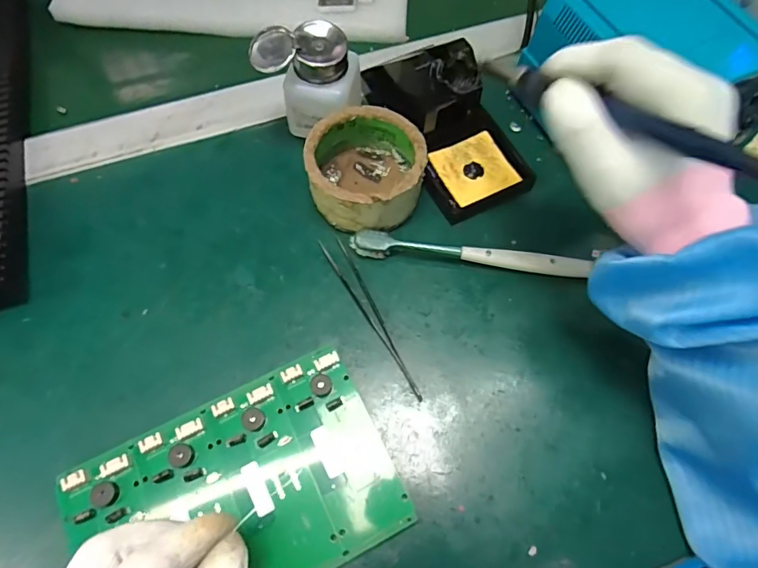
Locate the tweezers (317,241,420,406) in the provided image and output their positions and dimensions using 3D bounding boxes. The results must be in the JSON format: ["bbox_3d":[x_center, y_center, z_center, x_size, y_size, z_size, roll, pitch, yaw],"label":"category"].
[{"bbox_3d":[-0.005,0.021,0.337,0.014,0.004,0.130,-26,69,-11],"label":"tweezers"}]

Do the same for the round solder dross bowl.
[{"bbox_3d":[-0.010,-0.083,0.359,0.081,0.047,0.082,0,67,0],"label":"round solder dross bowl"}]

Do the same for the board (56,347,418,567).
[{"bbox_3d":[-0.082,0.123,0.283,0.177,0.008,0.116,-24,69,-10],"label":"board"}]

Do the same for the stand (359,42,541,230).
[{"bbox_3d":[0.052,-0.136,0.369,0.076,0.068,0.153,-27,69,-11],"label":"stand"}]

